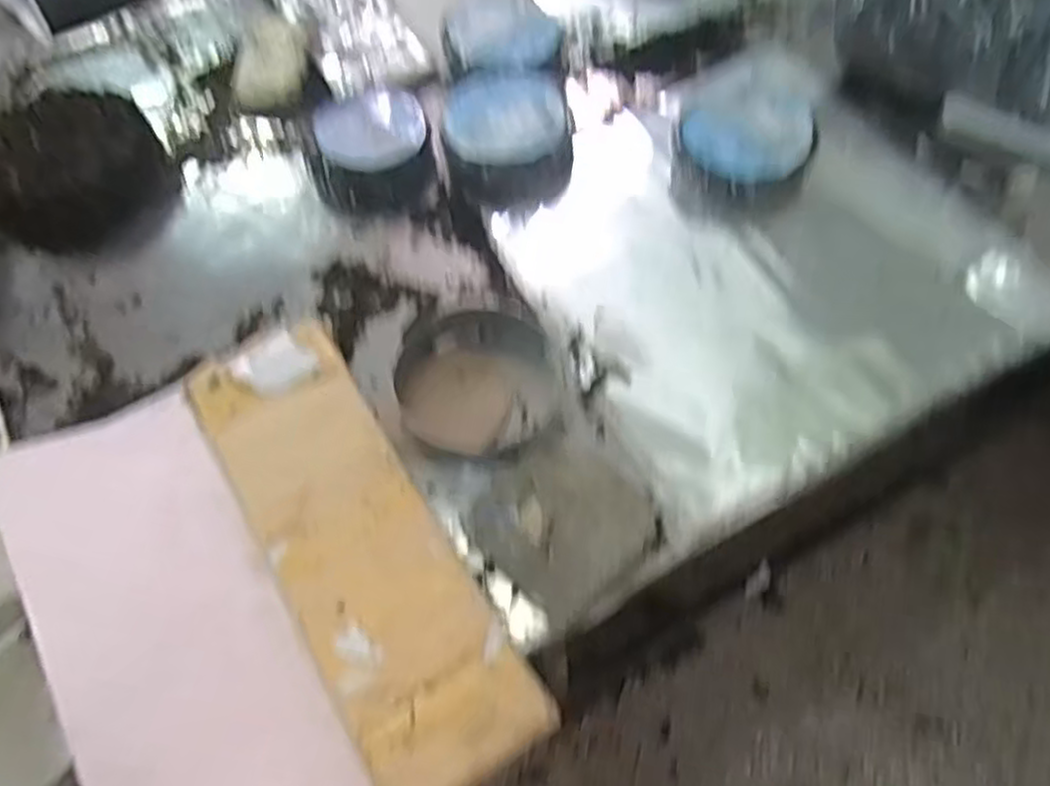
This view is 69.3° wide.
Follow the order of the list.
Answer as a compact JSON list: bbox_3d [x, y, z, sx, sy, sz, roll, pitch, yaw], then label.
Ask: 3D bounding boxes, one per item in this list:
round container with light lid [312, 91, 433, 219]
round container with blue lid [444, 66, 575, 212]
[{"bbox_3d":[-0.199,-0.310,0.993,0.153,0.077,0.137,-5,57,1],"label":"round container with light lid"},{"bbox_3d":[-0.024,-0.335,1.000,0.173,0.076,0.194,-4,57,1],"label":"round container with blue lid"}]

